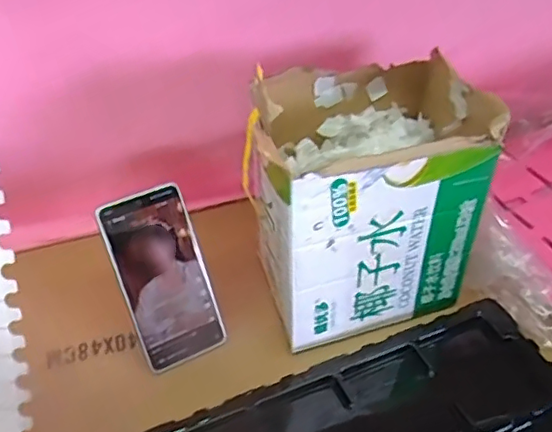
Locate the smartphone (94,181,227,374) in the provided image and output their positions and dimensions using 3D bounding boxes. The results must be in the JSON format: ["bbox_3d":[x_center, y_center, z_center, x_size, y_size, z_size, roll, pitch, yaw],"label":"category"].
[{"bbox_3d":[-0.102,0.059,0.545,0.079,0.166,0.011,-22,16,-22],"label":"smartphone"}]

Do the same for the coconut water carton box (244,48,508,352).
[{"bbox_3d":[0.074,-0.022,0.566,0.200,0.207,0.165,-13,44,-13],"label":"coconut water carton box"}]

